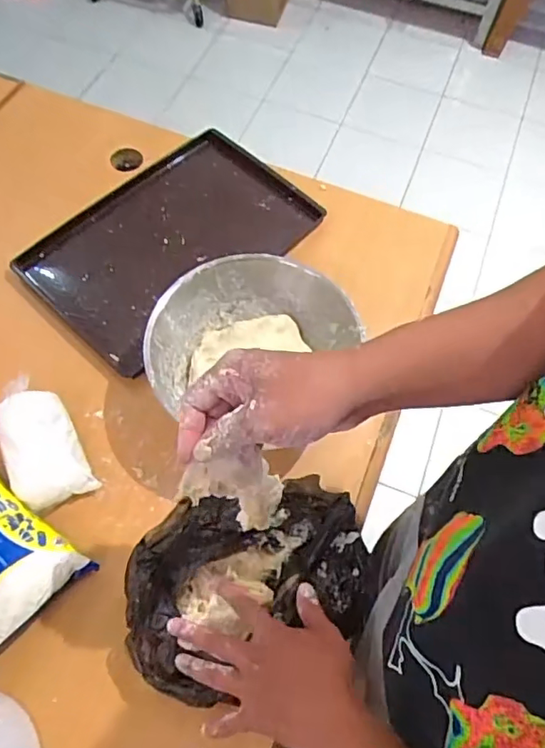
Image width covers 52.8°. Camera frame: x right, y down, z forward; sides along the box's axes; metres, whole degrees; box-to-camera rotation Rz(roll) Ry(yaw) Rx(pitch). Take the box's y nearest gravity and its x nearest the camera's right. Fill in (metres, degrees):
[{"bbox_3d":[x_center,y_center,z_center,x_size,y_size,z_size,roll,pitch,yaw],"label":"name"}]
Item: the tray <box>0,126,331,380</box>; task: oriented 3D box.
[{"bbox_3d":[-0.138,-0.186,0.751,0.234,0.031,0.362,42,69,16],"label":"tray"}]

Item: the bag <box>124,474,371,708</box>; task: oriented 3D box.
[{"bbox_3d":[-0.023,0.201,0.539,0.235,0.060,0.177,-12,65,-9],"label":"bag"}]

